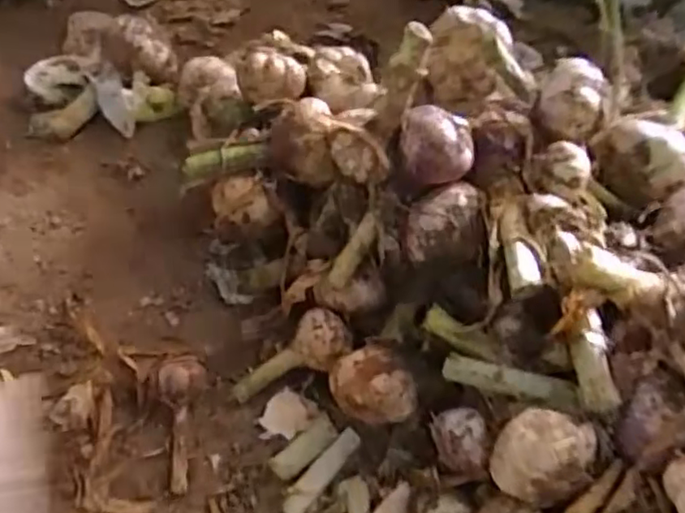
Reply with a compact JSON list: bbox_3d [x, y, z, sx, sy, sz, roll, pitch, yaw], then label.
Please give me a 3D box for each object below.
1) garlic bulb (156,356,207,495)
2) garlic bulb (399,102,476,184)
[{"bbox_3d":[-0.103,0.102,0.416,0.031,0.028,0.091,-11,58,-5],"label":"garlic bulb"},{"bbox_3d":[0.057,-0.068,0.386,0.041,0.030,0.037,-3,57,0],"label":"garlic bulb"}]

